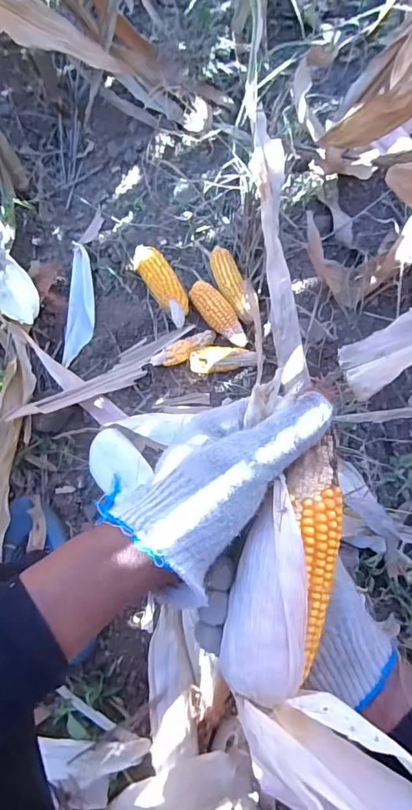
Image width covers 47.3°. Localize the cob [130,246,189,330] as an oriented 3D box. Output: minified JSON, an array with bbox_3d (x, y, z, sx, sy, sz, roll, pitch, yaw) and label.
[{"bbox_3d":[-0.070,-0.202,0.798,0.049,0.042,0.163,-32,76,-7],"label":"cob"}]

